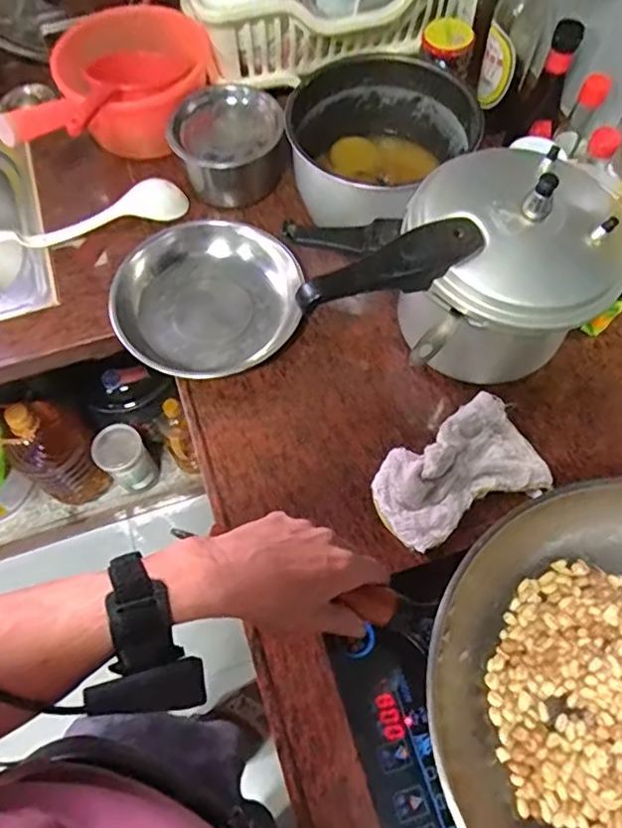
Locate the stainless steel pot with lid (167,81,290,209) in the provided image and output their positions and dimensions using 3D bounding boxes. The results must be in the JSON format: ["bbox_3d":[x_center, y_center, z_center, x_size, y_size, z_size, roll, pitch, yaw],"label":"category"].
[{"bbox_3d":[-0.114,-0.375,0.832,0.146,0.128,0.124,-12,65,-4],"label":"stainless steel pot with lid"}]

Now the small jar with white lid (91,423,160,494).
[{"bbox_3d":[-0.412,0.112,1.348,0.099,0.195,0.104,-1,64,1],"label":"small jar with white lid"}]

